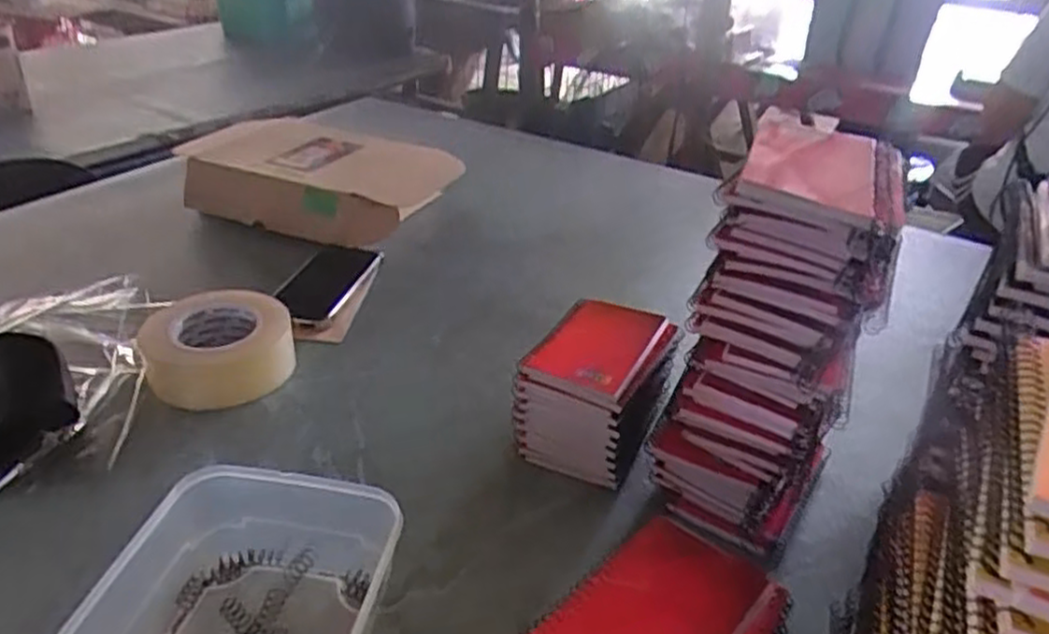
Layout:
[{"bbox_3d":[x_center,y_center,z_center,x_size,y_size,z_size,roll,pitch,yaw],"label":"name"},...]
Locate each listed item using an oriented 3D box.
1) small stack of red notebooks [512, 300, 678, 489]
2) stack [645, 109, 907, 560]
[{"bbox_3d":[0.063,0.063,0.657,0.106,0.095,0.134,17,33,19],"label":"small stack of red notebooks"},{"bbox_3d":[0.182,0.017,0.563,0.133,0.283,0.141,24,36,28],"label":"stack"}]

